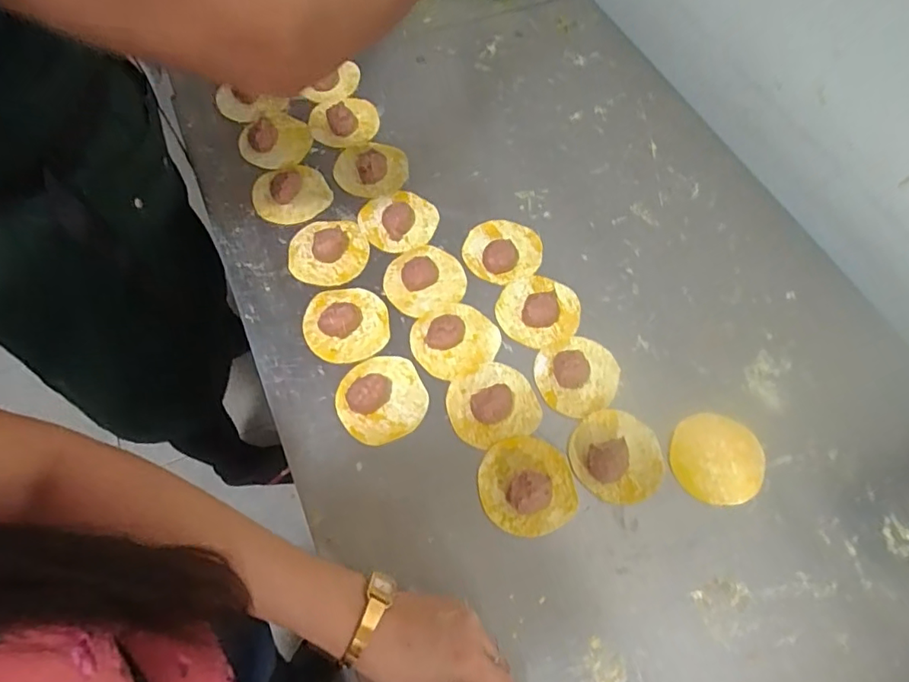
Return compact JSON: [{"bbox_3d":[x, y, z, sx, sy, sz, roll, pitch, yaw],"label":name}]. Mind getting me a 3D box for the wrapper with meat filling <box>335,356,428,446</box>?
[{"bbox_3d":[-0.067,0.049,0.497,0.080,0.023,0.077,1,64,-2],"label":"wrapper with meat filling"}]

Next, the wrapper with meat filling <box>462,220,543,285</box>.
[{"bbox_3d":[0.053,-0.101,0.585,0.081,0.017,0.084,13,64,4],"label":"wrapper with meat filling"}]

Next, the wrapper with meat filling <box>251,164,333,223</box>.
[{"bbox_3d":[-0.182,-0.166,0.608,0.083,0.018,0.077,-19,66,-11],"label":"wrapper with meat filling"}]

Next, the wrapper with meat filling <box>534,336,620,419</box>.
[{"bbox_3d":[0.120,0.029,0.514,0.077,0.026,0.074,-21,66,-12],"label":"wrapper with meat filling"}]

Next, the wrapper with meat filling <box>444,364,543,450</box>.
[{"bbox_3d":[0.036,0.054,0.499,0.081,0.024,0.073,-17,66,-11],"label":"wrapper with meat filling"}]

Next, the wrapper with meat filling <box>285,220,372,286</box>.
[{"bbox_3d":[-0.132,-0.099,0.574,0.079,0.017,0.079,1,64,-2],"label":"wrapper with meat filling"}]

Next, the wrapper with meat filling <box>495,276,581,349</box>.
[{"bbox_3d":[0.086,-0.033,0.551,0.079,0.013,0.082,1,64,-2],"label":"wrapper with meat filling"}]

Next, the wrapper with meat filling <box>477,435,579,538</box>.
[{"bbox_3d":[0.063,0.122,0.468,0.080,0.022,0.082,1,64,-2],"label":"wrapper with meat filling"}]

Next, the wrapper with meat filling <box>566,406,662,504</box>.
[{"bbox_3d":[0.146,0.099,0.482,0.080,0.019,0.079,1,64,-2],"label":"wrapper with meat filling"}]

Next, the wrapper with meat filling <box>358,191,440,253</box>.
[{"bbox_3d":[-0.061,-0.136,0.598,0.077,0.019,0.080,1,64,-2],"label":"wrapper with meat filling"}]

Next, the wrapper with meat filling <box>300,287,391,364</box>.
[{"bbox_3d":[-0.106,-0.020,0.532,0.080,0.021,0.077,1,64,-2],"label":"wrapper with meat filling"}]

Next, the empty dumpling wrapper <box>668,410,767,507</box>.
[{"bbox_3d":[0.235,0.104,0.488,0.079,0.004,0.080,19,64,7],"label":"empty dumpling wrapper"}]

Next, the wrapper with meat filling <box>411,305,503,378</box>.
[{"bbox_3d":[0.001,-0.007,0.525,0.081,0.027,0.075,-26,68,-14],"label":"wrapper with meat filling"}]

